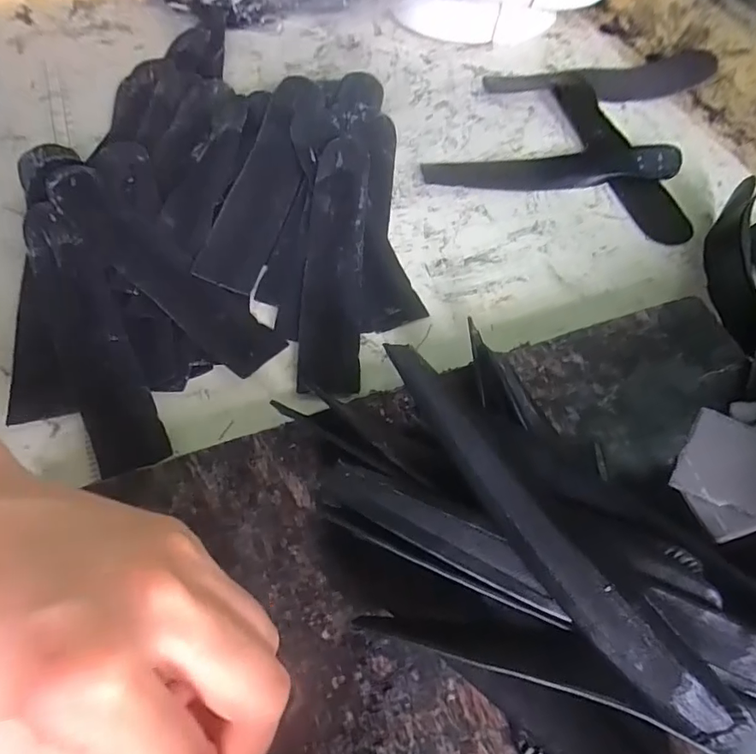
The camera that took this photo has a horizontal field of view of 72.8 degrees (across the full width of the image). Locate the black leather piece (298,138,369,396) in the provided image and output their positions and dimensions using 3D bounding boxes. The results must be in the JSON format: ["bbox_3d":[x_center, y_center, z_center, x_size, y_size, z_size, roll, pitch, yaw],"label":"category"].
[{"bbox_3d":[-0.026,-0.074,0.309,0.034,0.005,0.179,2,67,0],"label":"black leather piece"}]

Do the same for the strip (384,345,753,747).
[{"bbox_3d":[0.056,0.051,0.194,0.020,0.017,0.173,-29,65,-16],"label":"strip"}]

